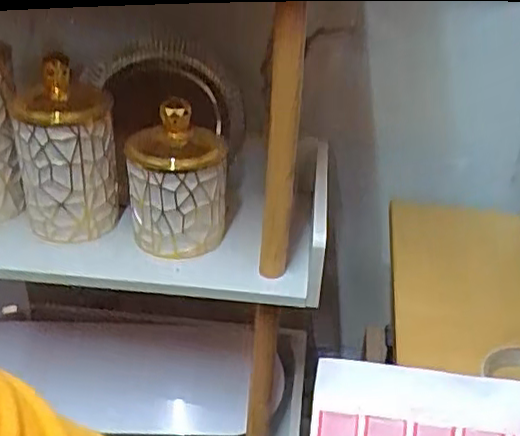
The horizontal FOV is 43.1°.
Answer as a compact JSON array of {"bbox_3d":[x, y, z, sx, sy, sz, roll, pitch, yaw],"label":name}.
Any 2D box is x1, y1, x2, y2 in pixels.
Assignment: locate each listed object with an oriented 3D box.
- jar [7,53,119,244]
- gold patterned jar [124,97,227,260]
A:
[{"bbox_3d":[-0.223,-0.079,0.763,0.108,0.175,0.119,-6,31,-15],"label":"jar"},{"bbox_3d":[-0.094,-0.042,0.737,0.107,0.138,0.115,2,30,-1],"label":"gold patterned jar"}]

